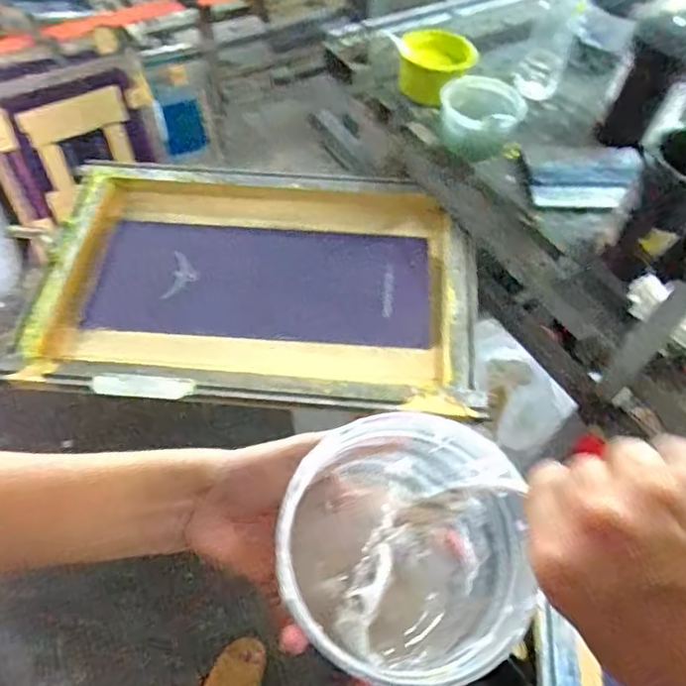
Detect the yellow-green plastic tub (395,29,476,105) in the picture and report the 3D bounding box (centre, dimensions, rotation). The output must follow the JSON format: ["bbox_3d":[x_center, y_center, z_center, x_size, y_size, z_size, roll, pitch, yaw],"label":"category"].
[{"bbox_3d":[0.146,-0.445,0.944,0.119,0.079,0.127,2,55,-3],"label":"yellow-green plastic tub"}]

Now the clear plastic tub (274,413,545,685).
[{"bbox_3d":[0.026,0.114,0.327,0.142,0.100,0.116,11,58,-15],"label":"clear plastic tub"}]

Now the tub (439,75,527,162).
[{"bbox_3d":[0.201,-0.329,0.892,0.112,0.095,0.121,26,57,14],"label":"tub"}]

